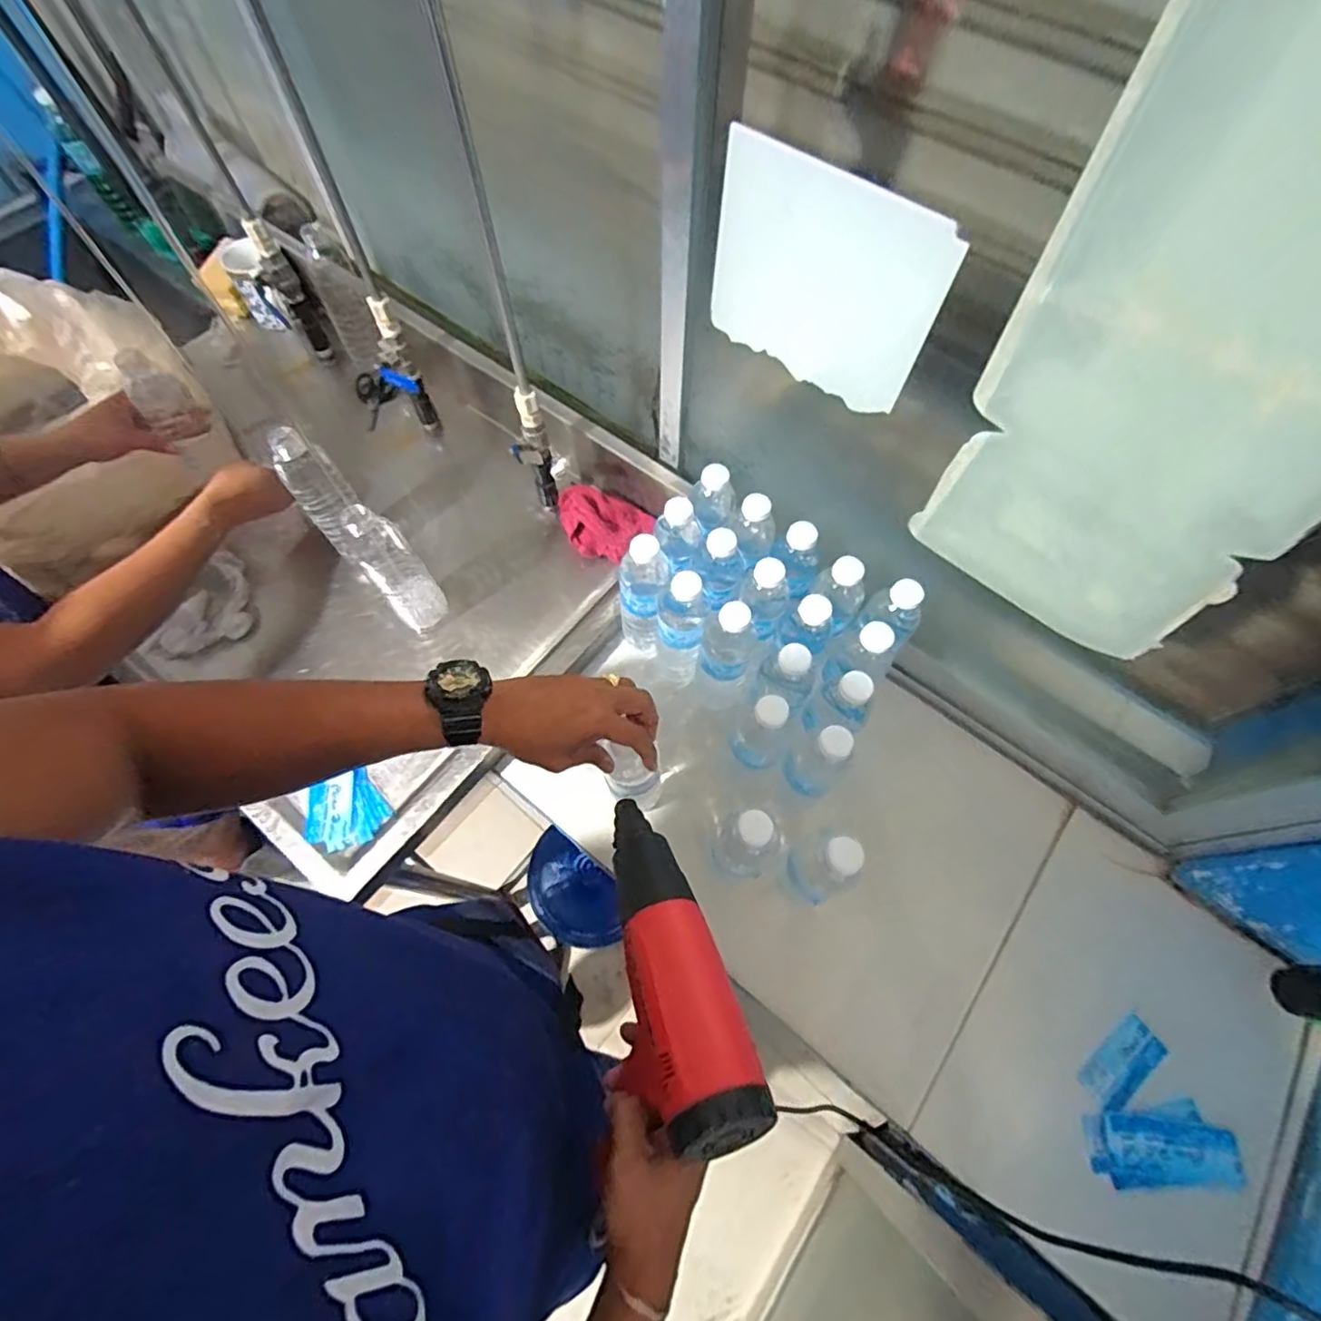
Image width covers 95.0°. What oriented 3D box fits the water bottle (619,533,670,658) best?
[{"bbox_3d":[-0.020,-0.066,0.723,0.056,0.194,0.055,2,65,-1],"label":"water bottle"}]

